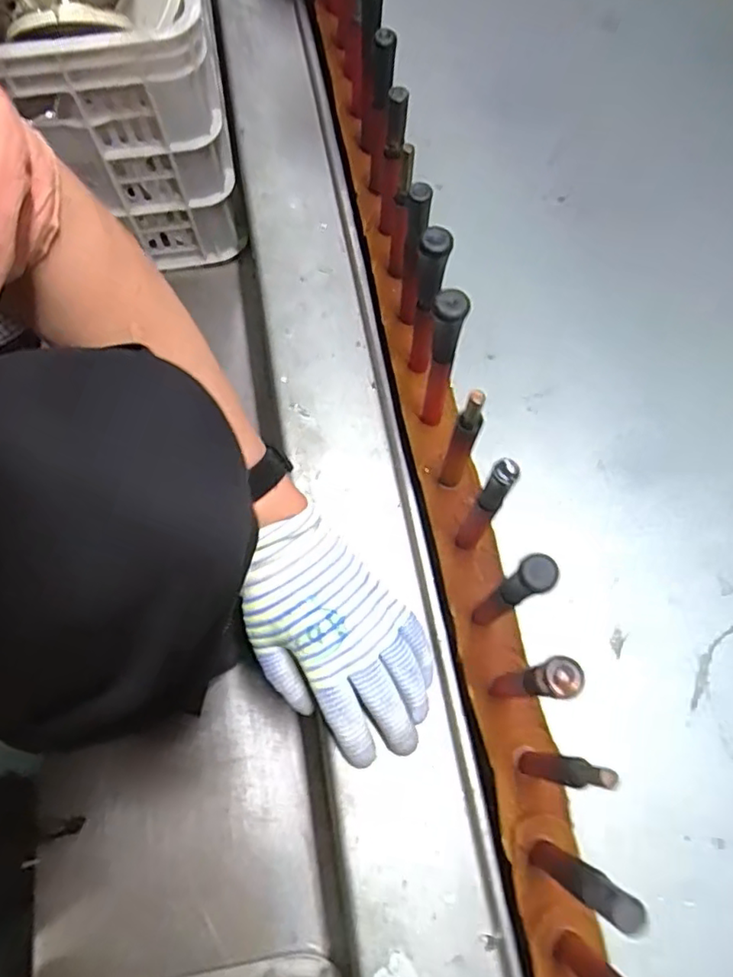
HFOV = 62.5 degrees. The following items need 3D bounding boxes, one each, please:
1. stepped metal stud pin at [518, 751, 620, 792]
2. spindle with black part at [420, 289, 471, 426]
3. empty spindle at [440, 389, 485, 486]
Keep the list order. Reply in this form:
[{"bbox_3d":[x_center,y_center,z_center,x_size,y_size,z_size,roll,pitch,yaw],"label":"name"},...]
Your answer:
[{"bbox_3d":[0.108,0.164,0.355,0.017,0.148,0.015,14,71,3],"label":"stepped metal stud pin"},{"bbox_3d":[0.052,-0.089,0.429,0.023,0.148,0.026,16,69,4],"label":"spindle with black part"},{"bbox_3d":[0.067,-0.035,0.413,0.017,0.127,0.018,19,71,5],"label":"empty spindle"}]

